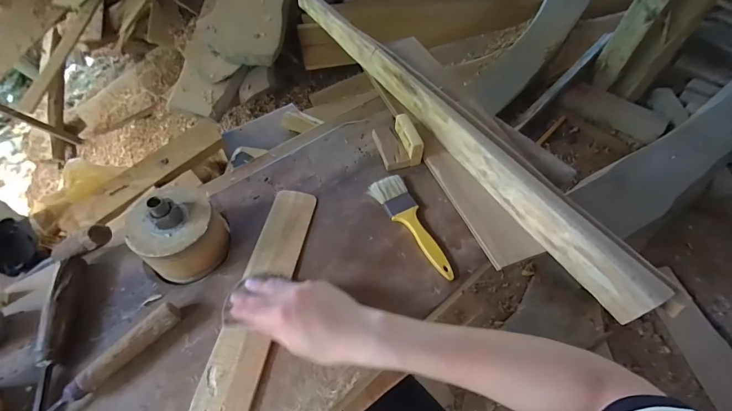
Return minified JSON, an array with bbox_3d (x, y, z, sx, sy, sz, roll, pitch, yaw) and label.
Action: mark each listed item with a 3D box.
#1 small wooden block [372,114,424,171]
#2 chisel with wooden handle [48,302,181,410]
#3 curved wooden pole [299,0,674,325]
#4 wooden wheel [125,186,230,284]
[{"bbox_3d":[0.050,-0.105,0.576,0.053,0.052,0.087,-14,57,-13],"label":"small wooden block"},{"bbox_3d":[-0.285,0.176,0.383,0.023,0.026,0.176,38,61,21],"label":"chisel with wooden handle"},{"bbox_3d":[0.108,-0.176,0.604,0.066,0.056,0.837,-26,61,-20],"label":"curved wooden pole"},{"bbox_3d":[-0.238,0.030,0.451,0.100,0.106,0.099,2,55,-3],"label":"wooden wheel"}]

